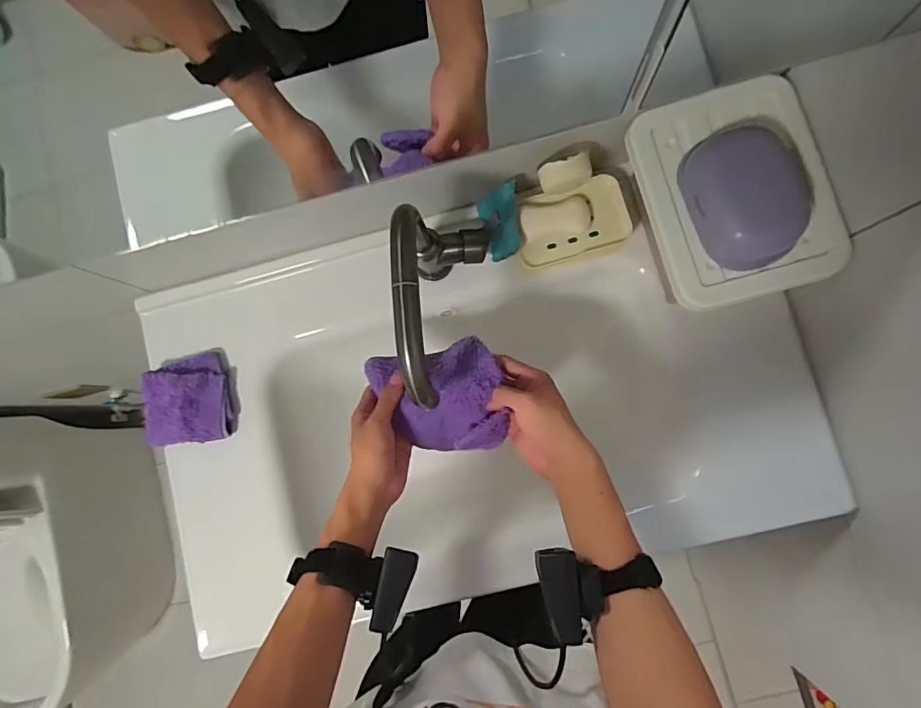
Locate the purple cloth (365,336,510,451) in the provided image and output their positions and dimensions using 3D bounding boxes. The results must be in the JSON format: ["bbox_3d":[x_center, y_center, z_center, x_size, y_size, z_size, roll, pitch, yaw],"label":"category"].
[{"bbox_3d":[-0.025,0.049,0.539,0.140,0.041,0.113,-10,83,4],"label":"purple cloth"}]

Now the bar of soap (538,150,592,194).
[{"bbox_3d":[0.115,-0.198,0.553,0.055,0.037,0.020,-13,43,16],"label":"bar of soap"}]

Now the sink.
[{"bbox_3d":[0.019,0.056,0.688,0.787,0.170,0.469,-12,83,3],"label":"sink"}]

